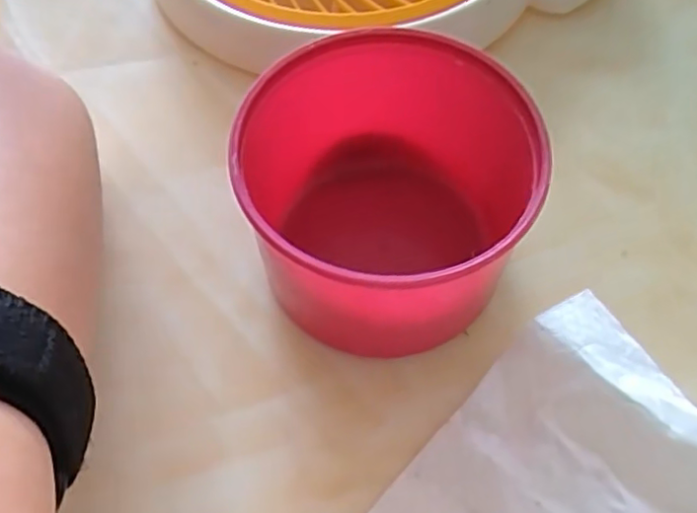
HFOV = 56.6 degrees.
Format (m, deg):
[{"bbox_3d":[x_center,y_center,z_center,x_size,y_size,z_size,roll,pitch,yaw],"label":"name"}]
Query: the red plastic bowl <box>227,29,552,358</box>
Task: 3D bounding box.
[{"bbox_3d":[0.015,-0.019,0.236,0.091,0.074,0.097,-1,60,1],"label":"red plastic bowl"}]

